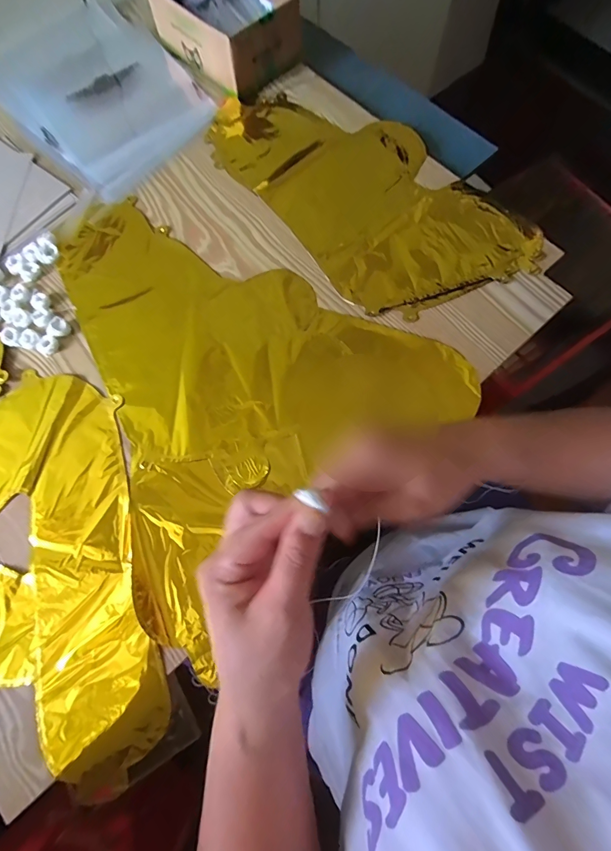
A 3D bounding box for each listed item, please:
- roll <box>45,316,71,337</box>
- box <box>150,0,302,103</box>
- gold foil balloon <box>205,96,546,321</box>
[{"bbox_3d":[-0.273,-0.108,0.420,0.020,0.011,0.023,43,79,14],"label":"roll"},{"bbox_3d":[-0.110,-0.568,0.537,0.139,0.071,0.194,-39,75,-10],"label":"box"},{"bbox_3d":[0.061,-0.293,0.469,0.224,0.015,0.420,-43,76,-11],"label":"gold foil balloon"}]

